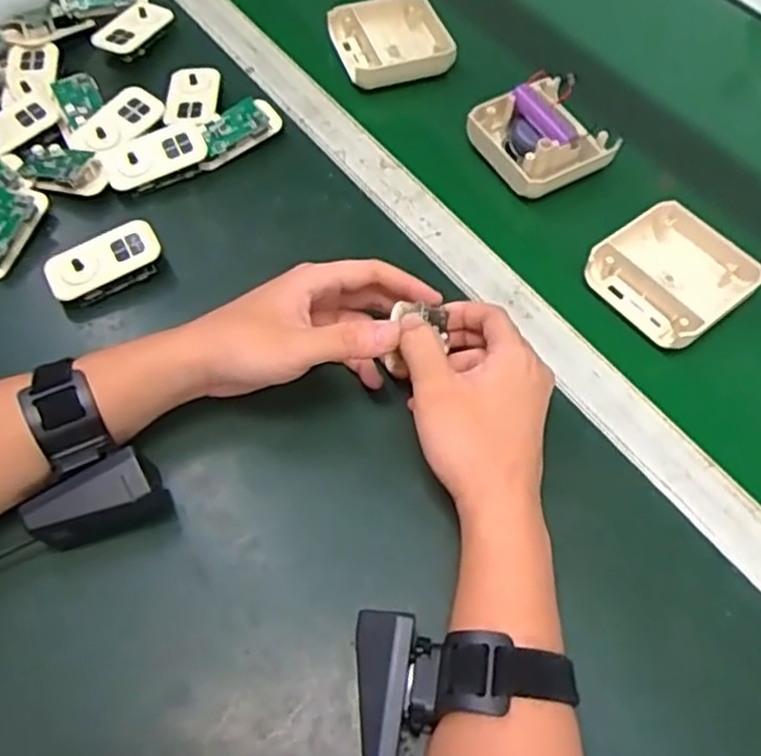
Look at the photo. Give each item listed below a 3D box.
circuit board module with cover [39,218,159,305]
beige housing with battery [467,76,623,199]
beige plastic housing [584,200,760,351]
[{"bbox_3d":[-0.193,-0.079,0.500,0.077,0.018,0.041,-28,64,-16],"label":"circuit board module with cover"},{"bbox_3d":[0.126,-0.191,0.555,0.086,0.036,0.086,-26,63,-15],"label":"beige housing with battery"},{"bbox_3d":[0.205,-0.074,0.501,0.091,0.024,0.092,-34,66,-19],"label":"beige plastic housing"}]

